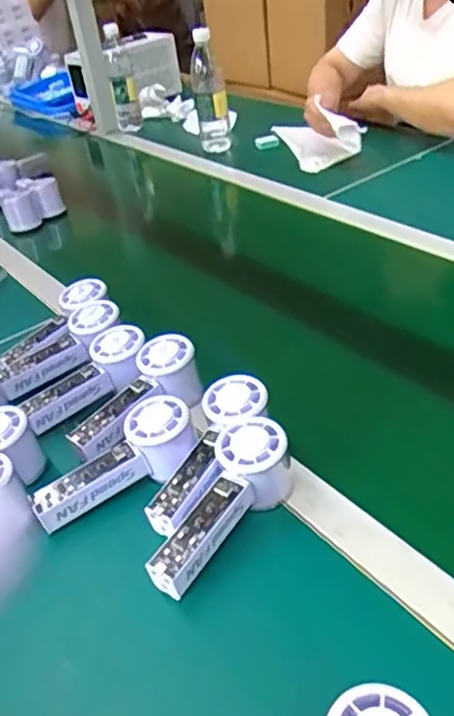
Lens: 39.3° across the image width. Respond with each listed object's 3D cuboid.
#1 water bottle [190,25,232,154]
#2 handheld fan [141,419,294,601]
[{"bbox_3d":[-0.036,-0.546,1.306,0.076,0.232,0.066,-13,14,-14],"label":"water bottle"},{"bbox_3d":[-0.004,0.119,0.505,0.053,0.056,0.152,24,60,32],"label":"handheld fan"}]

